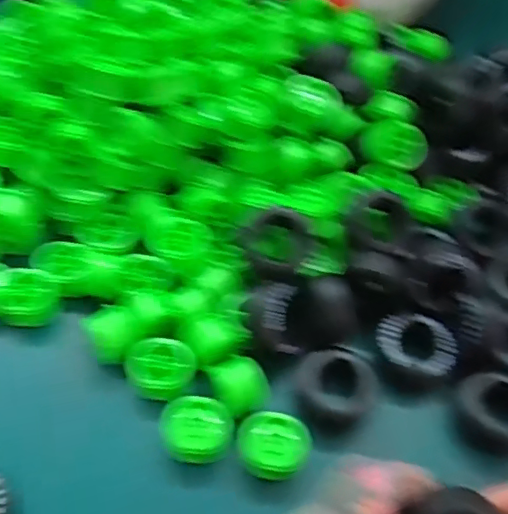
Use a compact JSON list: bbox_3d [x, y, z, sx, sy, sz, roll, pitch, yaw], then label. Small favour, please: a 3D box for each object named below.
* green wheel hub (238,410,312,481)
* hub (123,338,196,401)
[{"bbox_3d":[0.012,0.110,0.345,0.041,0.013,0.035,28,57,15],"label":"green wheel hub"},{"bbox_3d":[-0.059,0.071,0.369,0.035,0.022,0.034,4,63,-8],"label":"hub"}]

